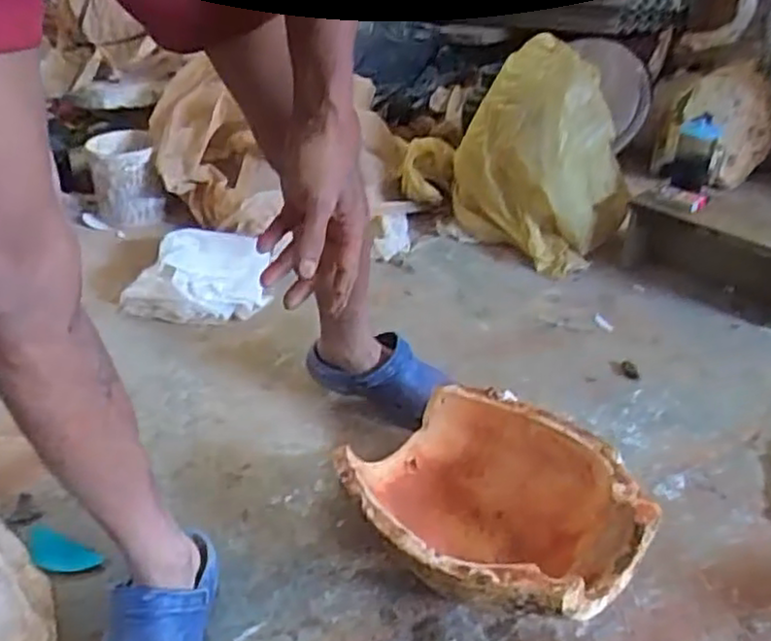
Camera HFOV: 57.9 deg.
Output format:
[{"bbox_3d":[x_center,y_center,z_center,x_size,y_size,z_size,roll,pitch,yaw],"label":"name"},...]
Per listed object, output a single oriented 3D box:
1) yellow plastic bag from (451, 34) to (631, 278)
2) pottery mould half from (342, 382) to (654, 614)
[{"bbox_3d":[0.338,-0.367,1.536,0.271,0.379,0.356,-25,40,-32],"label":"yellow plastic bag"},{"bbox_3d":[0.121,0.230,0.837,0.279,0.146,0.331,-29,42,-36],"label":"pottery mould half"}]

